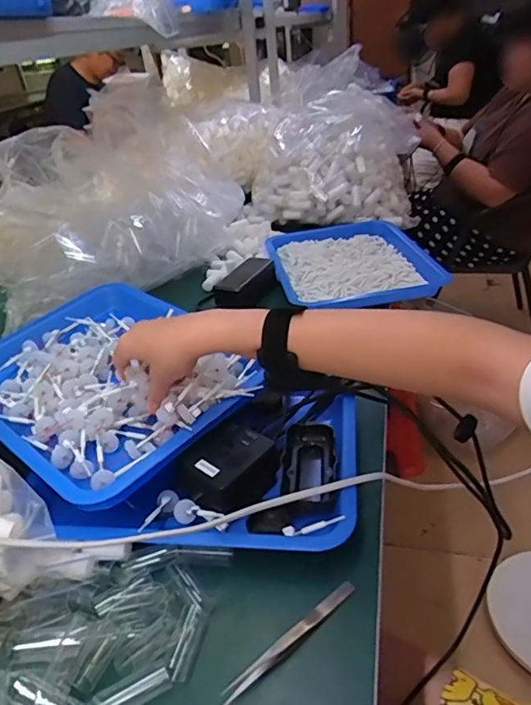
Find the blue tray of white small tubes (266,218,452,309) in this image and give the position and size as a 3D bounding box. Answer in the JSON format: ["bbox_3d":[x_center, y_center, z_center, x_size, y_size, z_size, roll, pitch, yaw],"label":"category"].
[{"bbox_3d":[0.149,-0.177,0.949,0.267,0.034,0.345,-7,32,-2],"label":"blue tray of white small tubes"}]

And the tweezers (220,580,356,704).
[{"bbox_3d":[0.020,0.216,0.389,0.128,0.004,0.011,-27,41,-29],"label":"tweezers"}]

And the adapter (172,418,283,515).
[{"bbox_3d":[-0.039,0.111,0.506,0.064,0.043,0.085,25,44,37],"label":"adapter"}]

